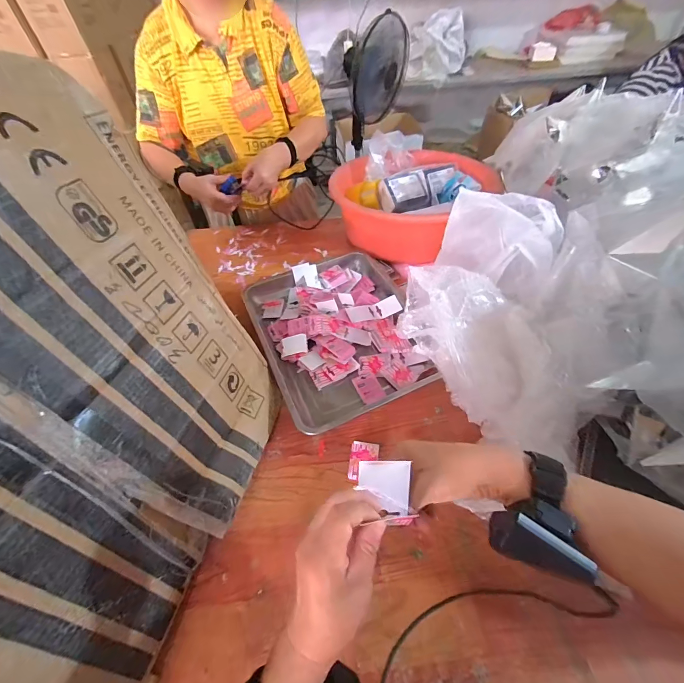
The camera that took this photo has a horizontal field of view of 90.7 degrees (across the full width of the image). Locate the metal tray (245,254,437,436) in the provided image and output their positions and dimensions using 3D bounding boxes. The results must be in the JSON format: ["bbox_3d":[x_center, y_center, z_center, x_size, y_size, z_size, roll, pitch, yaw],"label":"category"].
[{"bbox_3d":[-0.001,-0.037,0.739,0.342,0.040,0.432,-21,53,-13],"label":"metal tray"}]

